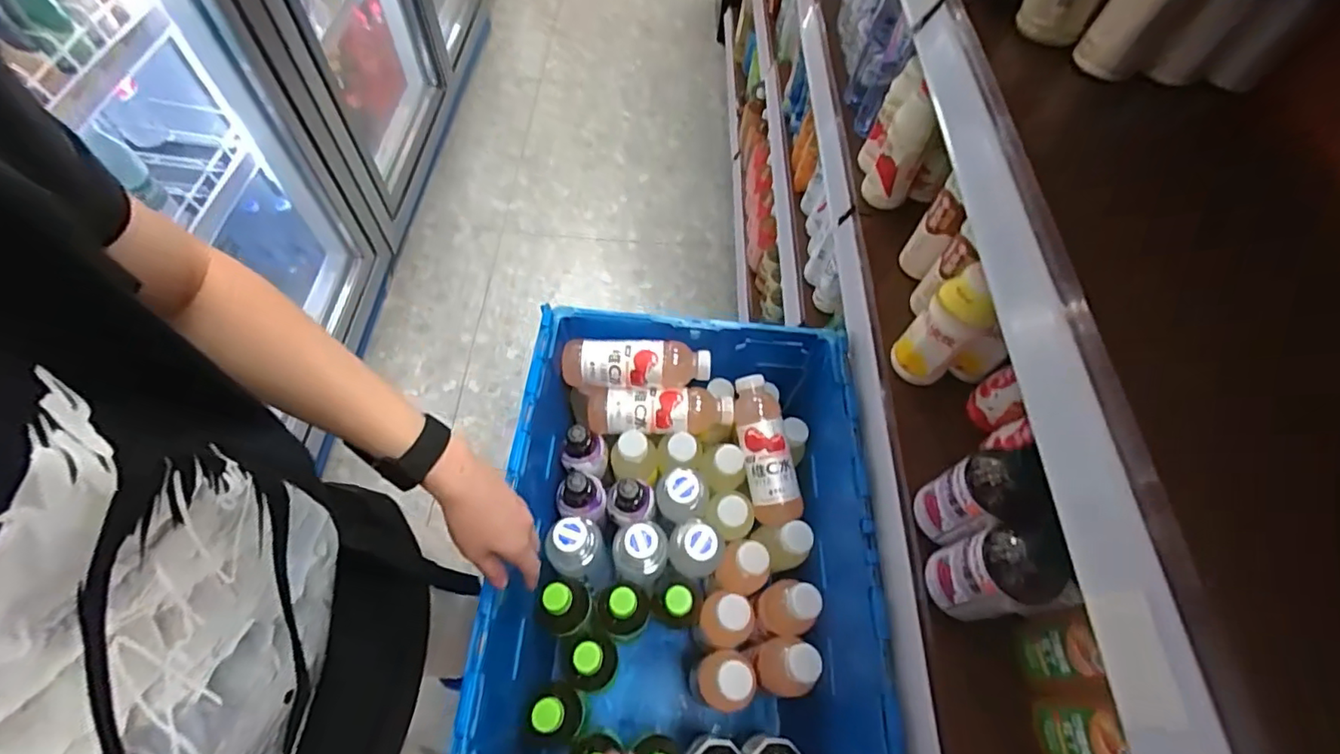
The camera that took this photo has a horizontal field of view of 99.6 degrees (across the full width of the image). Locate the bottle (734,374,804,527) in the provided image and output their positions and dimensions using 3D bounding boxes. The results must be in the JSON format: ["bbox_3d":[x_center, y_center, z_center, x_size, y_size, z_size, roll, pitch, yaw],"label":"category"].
[{"bbox_3d":[0.131,0.101,0.782,0.069,0.059,0.202,-10,78,-4],"label":"bottle"}]

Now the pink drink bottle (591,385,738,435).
[{"bbox_3d":[-0.014,0.050,0.796,0.205,0.059,0.063,1,60,-4],"label":"pink drink bottle"}]

